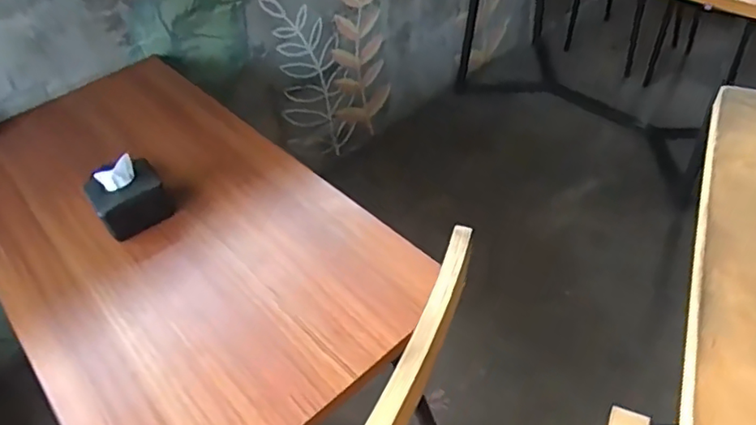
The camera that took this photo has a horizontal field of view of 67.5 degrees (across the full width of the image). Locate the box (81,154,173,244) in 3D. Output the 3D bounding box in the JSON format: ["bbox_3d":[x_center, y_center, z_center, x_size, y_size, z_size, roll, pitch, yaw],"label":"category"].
[{"bbox_3d":[-0.478,-0.026,1.099,0.131,0.133,0.104,-30,48,-22],"label":"box"}]

